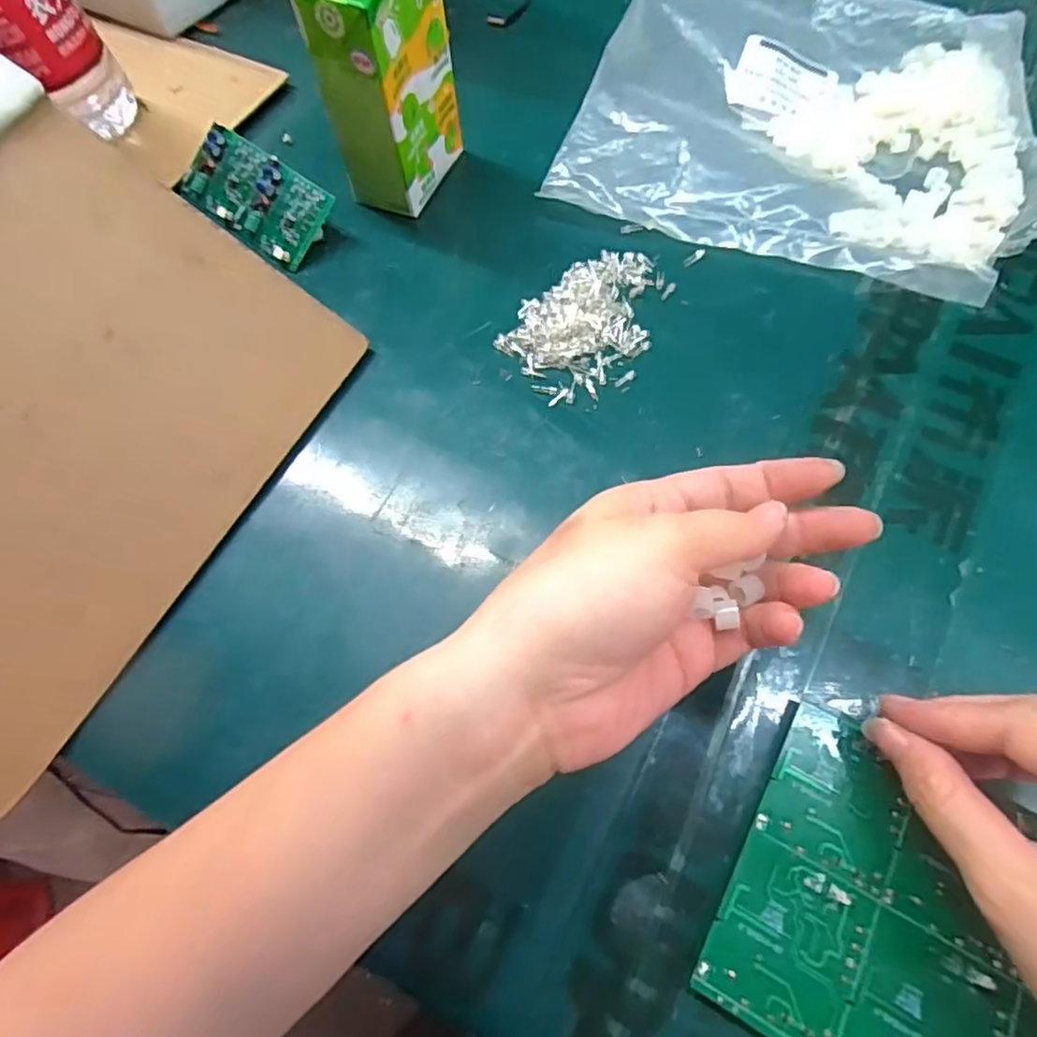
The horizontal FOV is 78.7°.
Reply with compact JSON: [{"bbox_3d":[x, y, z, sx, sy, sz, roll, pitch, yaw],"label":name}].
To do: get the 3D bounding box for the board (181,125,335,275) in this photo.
[{"bbox_3d":[-0.153,-0.187,0.366,0.101,0.010,0.047,37,98,16],"label":"board"}]

